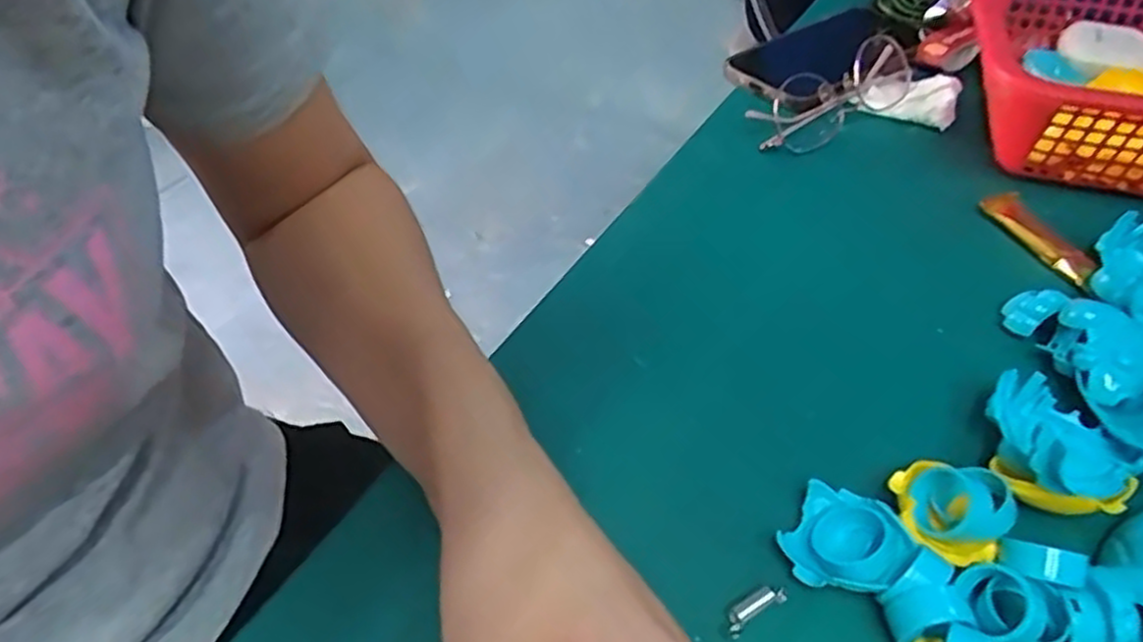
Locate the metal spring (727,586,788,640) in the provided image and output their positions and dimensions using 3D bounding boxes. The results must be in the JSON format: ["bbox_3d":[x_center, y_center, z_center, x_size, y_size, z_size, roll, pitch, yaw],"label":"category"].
[{"bbox_3d":[0.061,0.095,0.249,0.024,0.007,0.007,-27,50,-24],"label":"metal spring"}]

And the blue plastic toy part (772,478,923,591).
[{"bbox_3d":[0.094,0.078,0.259,0.038,0.017,0.036,0,45,0],"label":"blue plastic toy part"}]

